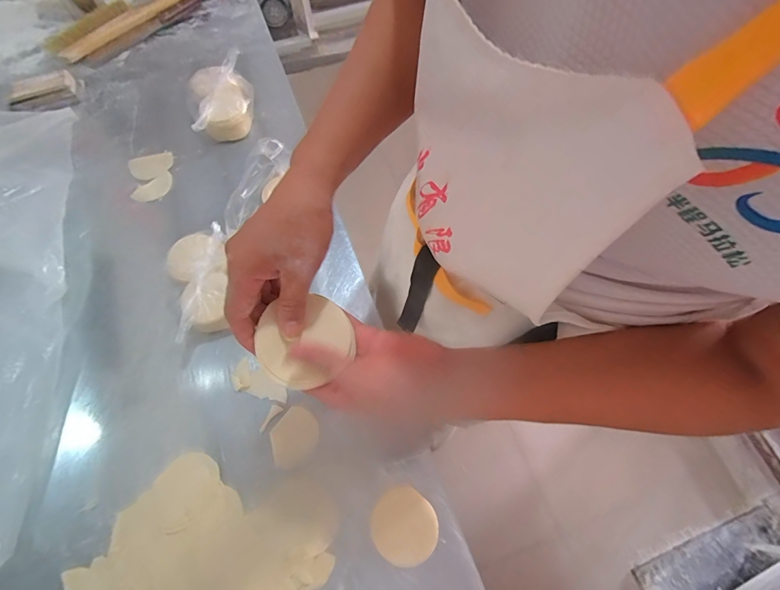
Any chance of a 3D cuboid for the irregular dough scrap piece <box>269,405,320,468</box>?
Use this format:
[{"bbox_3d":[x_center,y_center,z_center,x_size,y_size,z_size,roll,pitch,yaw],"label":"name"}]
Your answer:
[{"bbox_3d":[-0.142,0.208,0.548,0.067,0.004,0.078,36,74,22],"label":"irregular dough scrap piece"}]

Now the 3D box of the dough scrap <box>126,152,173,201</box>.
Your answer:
[{"bbox_3d":[-0.472,-0.237,0.742,0.081,0.012,0.103,-14,67,-6],"label":"dough scrap"}]

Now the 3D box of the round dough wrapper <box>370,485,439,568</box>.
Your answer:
[{"bbox_3d":[0.019,0.306,0.497,0.083,0.004,0.087,-41,62,-17],"label":"round dough wrapper"}]

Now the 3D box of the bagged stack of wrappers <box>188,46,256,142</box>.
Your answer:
[{"bbox_3d":[-0.350,-0.401,0.789,0.132,0.083,0.170,-22,68,-10],"label":"bagged stack of wrappers"}]

